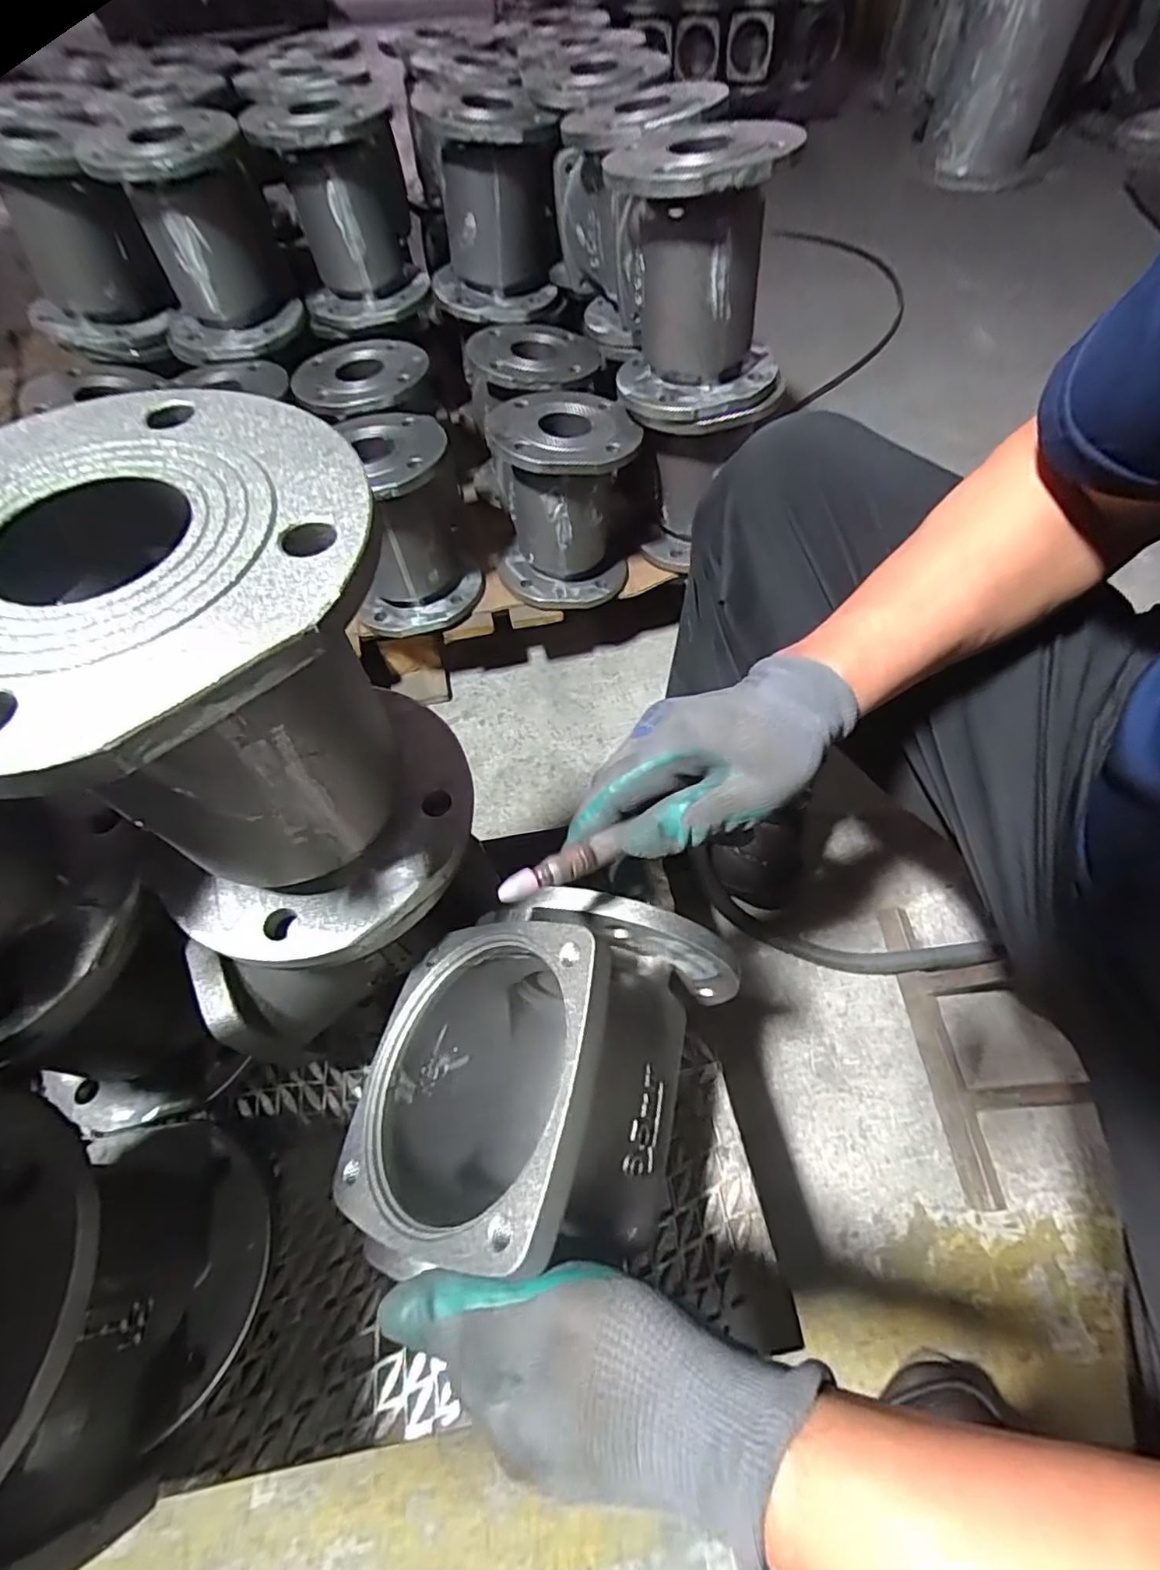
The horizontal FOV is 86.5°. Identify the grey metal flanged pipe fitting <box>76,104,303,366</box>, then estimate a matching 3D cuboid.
[{"bbox_3d":[-0.441,-0.642,0.728,0.176,0.202,0.150,-25,61,-13],"label":"grey metal flanged pipe fitting"}]

